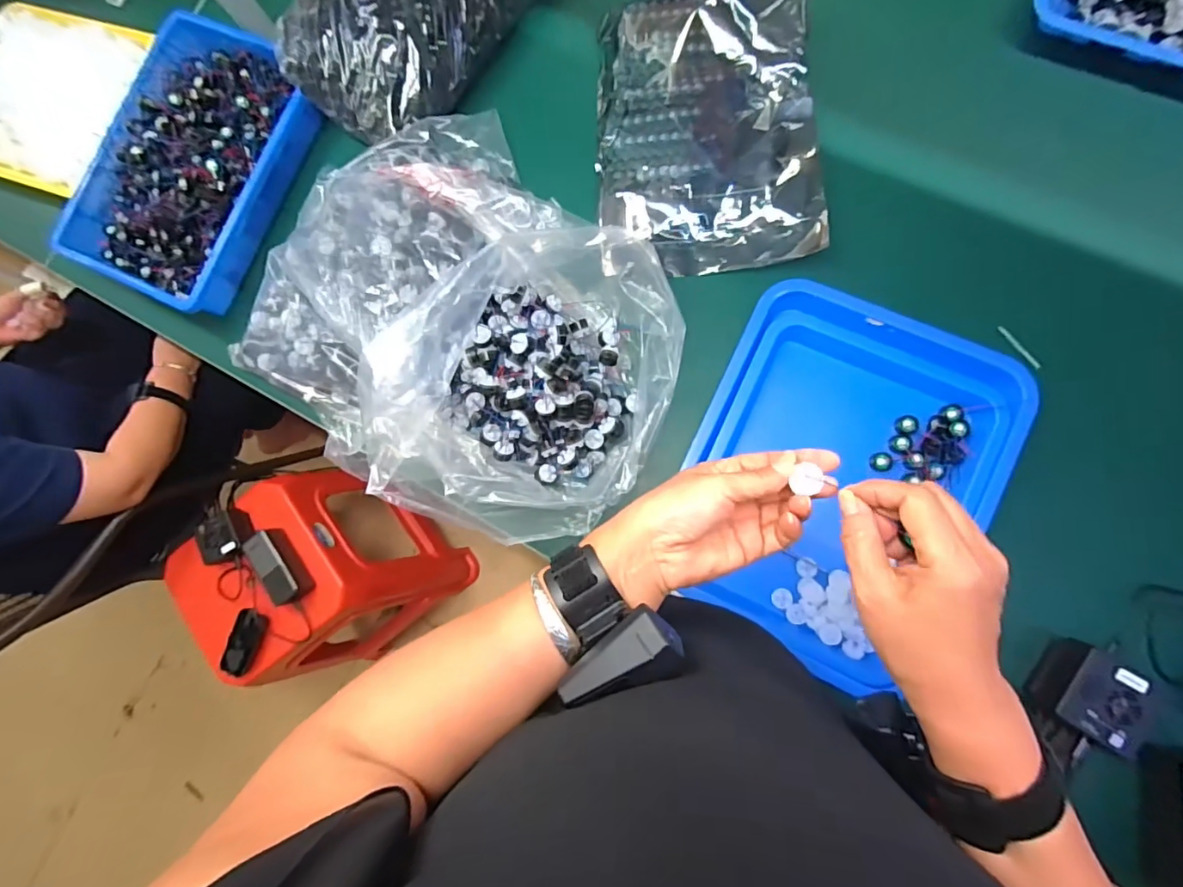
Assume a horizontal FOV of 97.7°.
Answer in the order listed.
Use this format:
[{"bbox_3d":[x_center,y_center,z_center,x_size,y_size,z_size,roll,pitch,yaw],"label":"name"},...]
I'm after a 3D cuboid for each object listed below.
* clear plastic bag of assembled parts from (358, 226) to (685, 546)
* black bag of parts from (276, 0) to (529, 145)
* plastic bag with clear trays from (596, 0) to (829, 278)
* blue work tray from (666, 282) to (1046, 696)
[{"bbox_3d":[-0.052,-0.070,0.528,0.258,0.146,0.350,30,88,10],"label":"clear plastic bag of assembled parts"},{"bbox_3d":[-0.225,-0.553,0.641,0.207,0.085,0.334,35,89,10],"label":"black bag of parts"},{"bbox_3d":[0.132,-0.374,0.596,0.246,0.032,0.328,-2,83,7],"label":"plastic bag with clear trays"},{"bbox_3d":[0.258,0.036,0.557,0.295,0.050,0.383,25,87,9],"label":"blue work tray"}]

